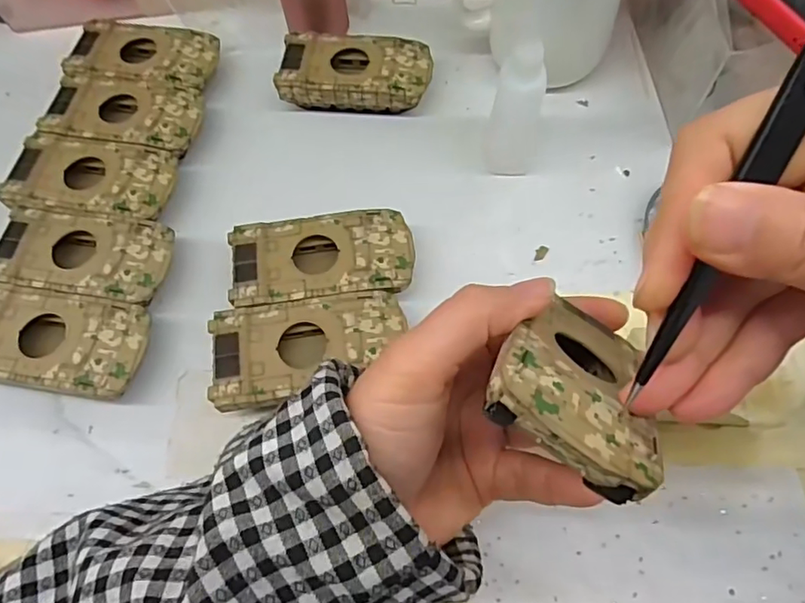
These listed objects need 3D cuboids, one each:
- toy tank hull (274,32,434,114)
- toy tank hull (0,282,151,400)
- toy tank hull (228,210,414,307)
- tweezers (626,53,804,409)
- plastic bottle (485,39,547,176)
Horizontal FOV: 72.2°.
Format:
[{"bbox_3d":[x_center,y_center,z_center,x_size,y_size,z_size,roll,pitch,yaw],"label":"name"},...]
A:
[{"bbox_3d":[-0.030,-0.148,0.365,0.094,0.028,0.050,3,65,4],"label":"toy tank hull"},{"bbox_3d":[-0.180,0.023,0.291,0.093,0.026,0.050,8,66,6],"label":"toy tank hull"},{"bbox_3d":[-0.043,-0.020,0.306,0.095,0.026,0.050,-7,65,-1],"label":"toy tank hull"},{"bbox_3d":[0.083,-0.031,0.127,0.009,0.004,0.126,25,112,13],"label":"tweezers"},{"bbox_3d":[0.063,-0.103,0.311,0.027,0.081,0.025,7,66,6],"label":"plastic bottle"}]

